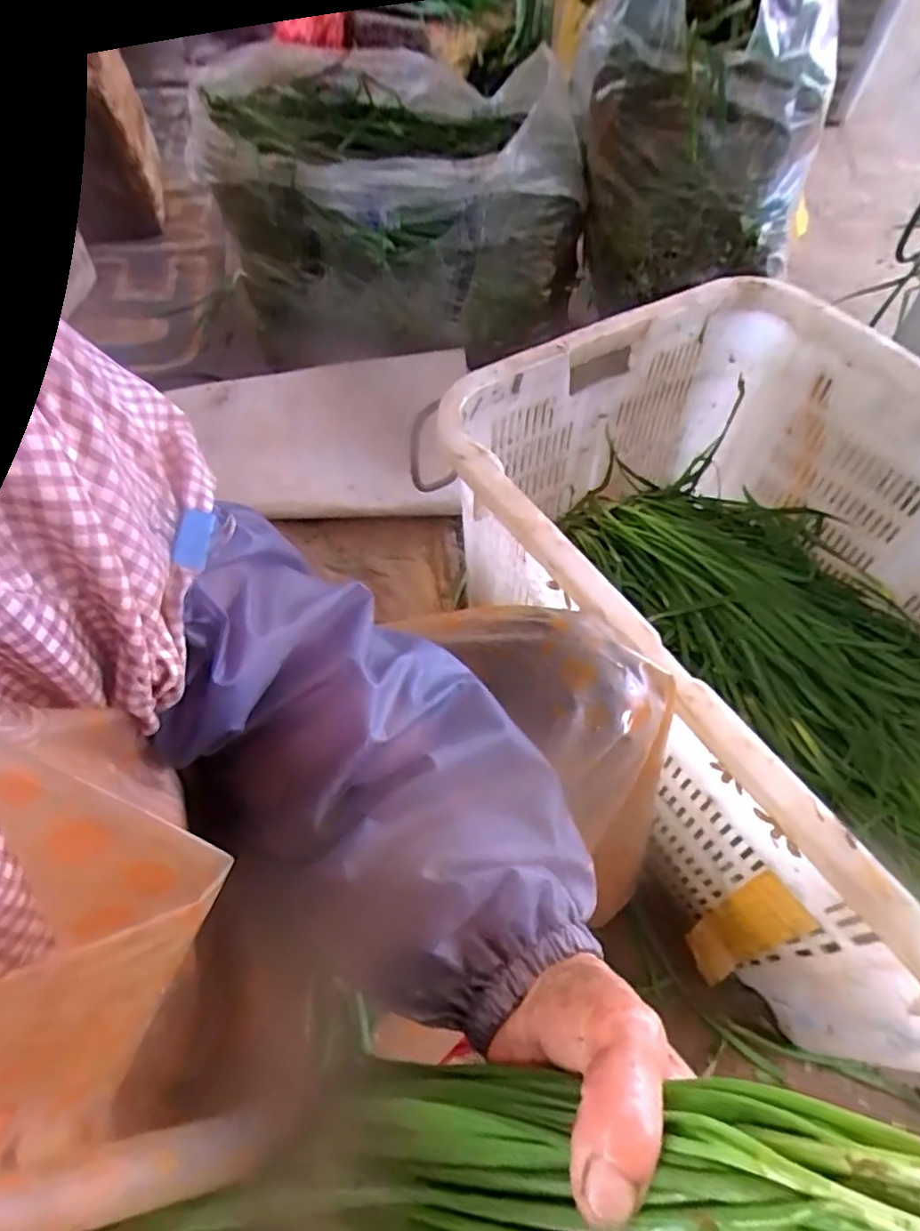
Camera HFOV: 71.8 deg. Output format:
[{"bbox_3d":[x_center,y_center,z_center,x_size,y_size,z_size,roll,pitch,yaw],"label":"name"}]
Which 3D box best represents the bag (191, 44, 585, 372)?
[{"bbox_3d":[-0.094,-0.608,0.972,0.501,0.307,0.292,-9,57,-7],"label":"bag"}]

